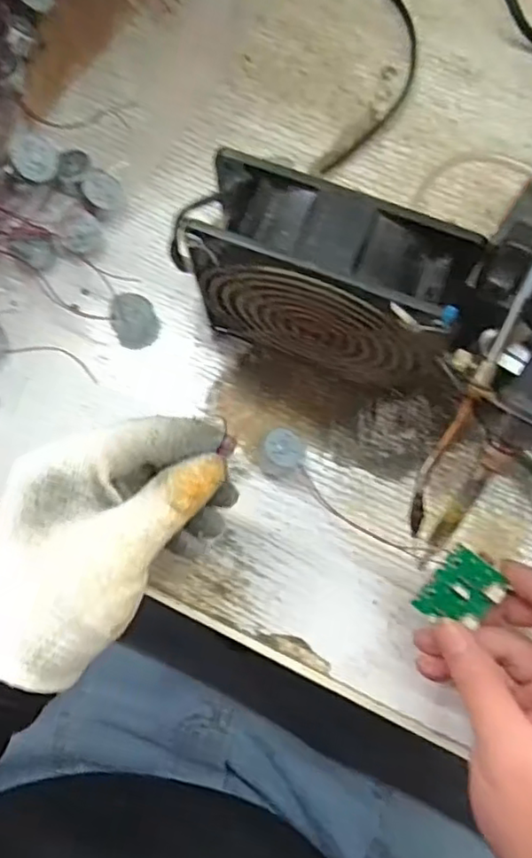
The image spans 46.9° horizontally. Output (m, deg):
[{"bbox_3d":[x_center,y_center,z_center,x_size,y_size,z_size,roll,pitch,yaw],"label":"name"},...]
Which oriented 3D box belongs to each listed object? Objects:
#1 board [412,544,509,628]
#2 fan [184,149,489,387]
[{"bbox_3d":[0.094,0.080,0.297,0.029,0.006,0.038,39,97,16],"label":"board"},{"bbox_3d":[0.028,-0.065,0.305,0.119,0.120,0.049,23,79,5],"label":"fan"}]

